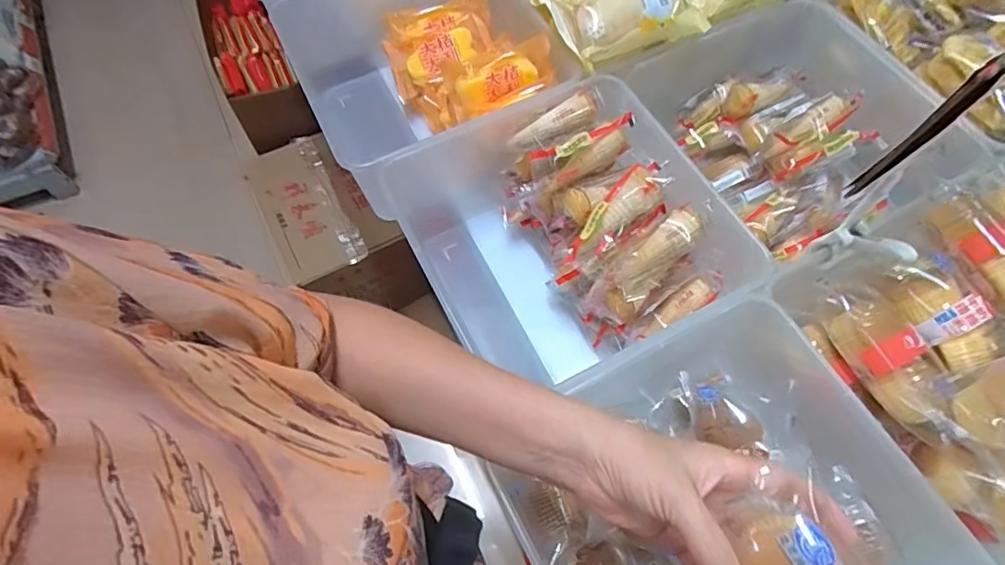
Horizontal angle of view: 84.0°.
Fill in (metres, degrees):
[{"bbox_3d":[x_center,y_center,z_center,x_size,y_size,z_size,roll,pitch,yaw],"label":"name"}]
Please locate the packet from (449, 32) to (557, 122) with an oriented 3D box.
[{"bbox_3d":[0.001,-0.242,0.675,0.138,0.043,0.059,-26,66,-13],"label":"packet"}]

